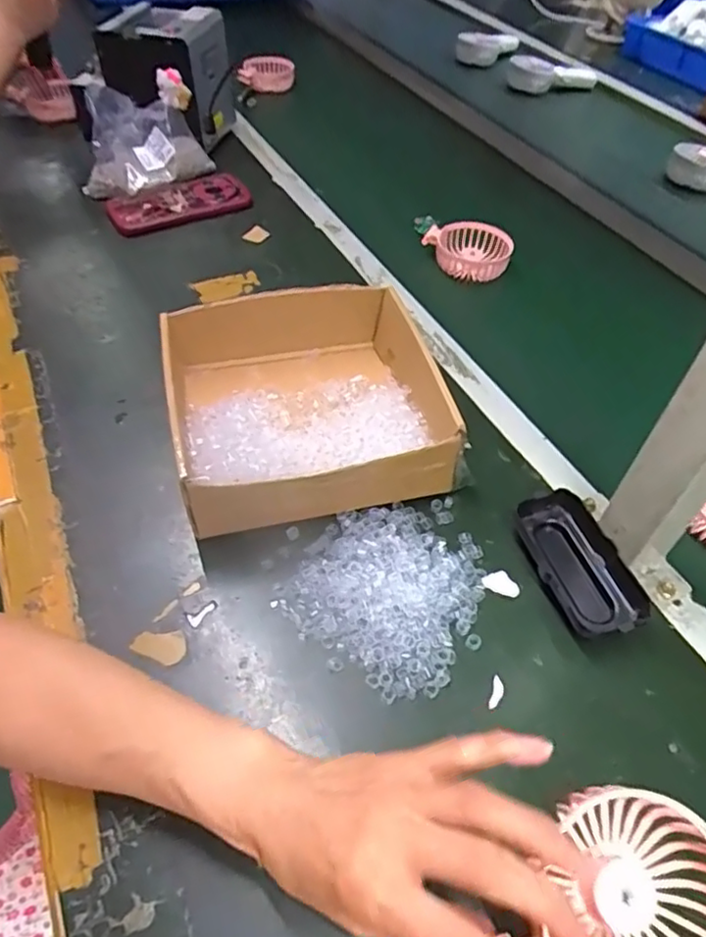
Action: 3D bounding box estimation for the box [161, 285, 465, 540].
[{"bbox_3d":[-0.039,-0.056,0.516,0.208,0.066,0.210,-10,51,-11],"label":"box"}]

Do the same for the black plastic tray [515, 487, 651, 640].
[{"bbox_3d":[0.157,0.070,0.441,0.058,0.029,0.110,-14,52,-14],"label":"black plastic tray"}]

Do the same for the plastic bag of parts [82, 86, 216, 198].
[{"bbox_3d":[-0.274,-0.420,0.806,0.163,0.096,0.102,-22,54,-20],"label":"plastic bag of parts"}]

